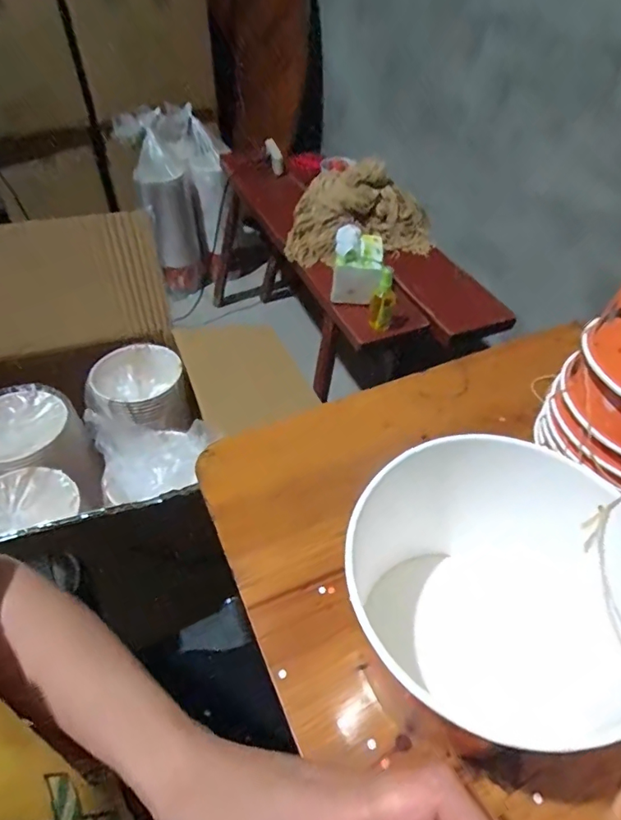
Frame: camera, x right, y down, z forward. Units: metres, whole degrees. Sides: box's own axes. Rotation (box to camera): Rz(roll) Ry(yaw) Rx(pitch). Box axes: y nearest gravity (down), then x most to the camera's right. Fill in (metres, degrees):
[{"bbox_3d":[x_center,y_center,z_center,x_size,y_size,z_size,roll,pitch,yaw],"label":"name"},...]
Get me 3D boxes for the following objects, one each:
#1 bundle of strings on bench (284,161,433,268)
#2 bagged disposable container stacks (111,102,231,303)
[{"bbox_3d":[0.117,-0.447,1.106,0.344,0.166,0.141,0,47,-3],"label":"bundle of strings on bench"},{"bbox_3d":[-0.456,-0.739,1.735,0.321,0.562,0.328,-9,48,-10],"label":"bagged disposable container stacks"}]

